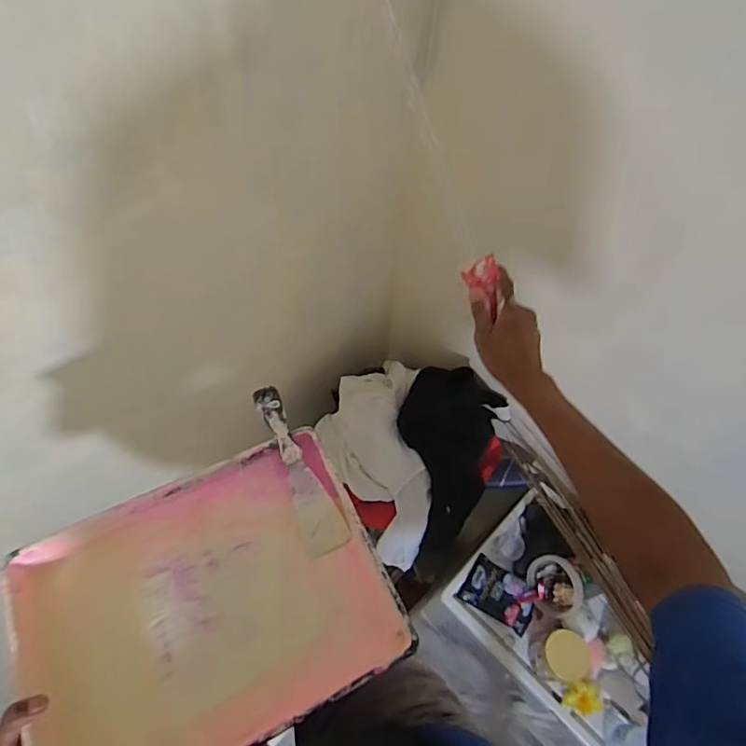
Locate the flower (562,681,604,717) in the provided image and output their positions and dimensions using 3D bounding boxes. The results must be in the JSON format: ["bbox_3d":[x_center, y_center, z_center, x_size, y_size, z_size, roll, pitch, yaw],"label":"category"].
[{"bbox_3d":[0.427,0.665,1.086,0.065,0.034,0.060,-1,64,-1],"label":"flower"}]

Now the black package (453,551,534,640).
[{"bbox_3d":[0.280,0.487,1.175,0.152,0.029,0.107,27,66,12],"label":"black package"}]

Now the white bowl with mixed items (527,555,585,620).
[{"bbox_3d":[0.393,0.456,1.134,0.040,0.124,0.135,-6,66,-46],"label":"white bowl with mixed items"}]

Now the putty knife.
[{"bbox_3d":[-0.092,0.109,0.622,0.049,0.028,0.202,-25,66,-13],"label":"putty knife"}]

